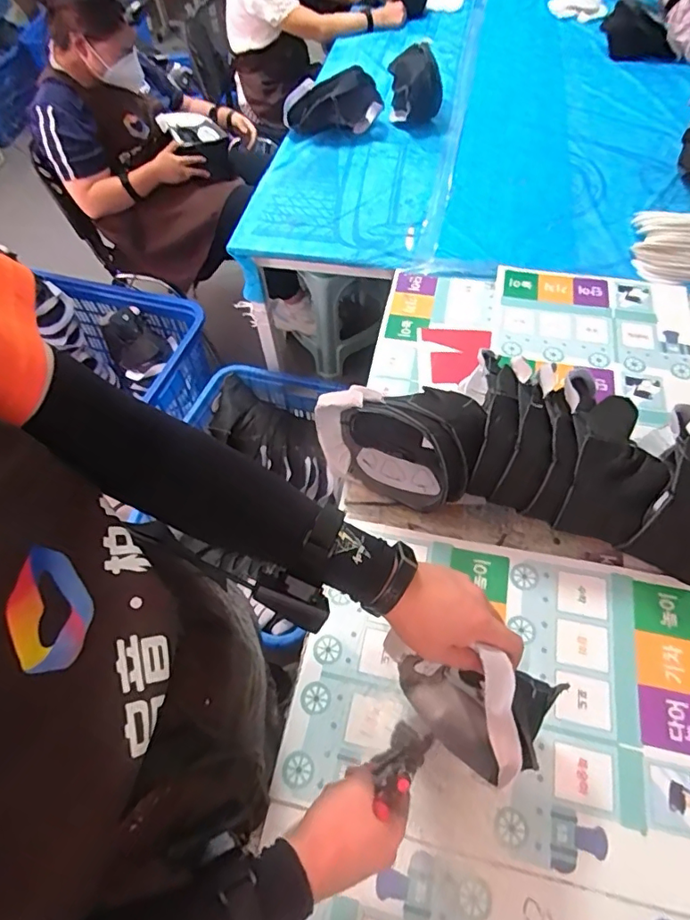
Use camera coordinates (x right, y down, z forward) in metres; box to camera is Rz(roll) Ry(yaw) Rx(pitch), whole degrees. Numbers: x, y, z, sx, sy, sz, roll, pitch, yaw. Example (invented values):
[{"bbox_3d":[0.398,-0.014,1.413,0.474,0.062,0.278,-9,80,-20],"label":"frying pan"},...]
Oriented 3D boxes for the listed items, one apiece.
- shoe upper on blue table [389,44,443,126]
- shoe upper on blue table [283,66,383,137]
[{"bbox_3d":[0.199,-1.062,1.491,0.156,0.162,0.106,6,58,7],"label":"shoe upper on blue table"},{"bbox_3d":[-0.034,-0.983,1.450,0.270,0.141,0.105,-7,56,-2],"label":"shoe upper on blue table"}]

